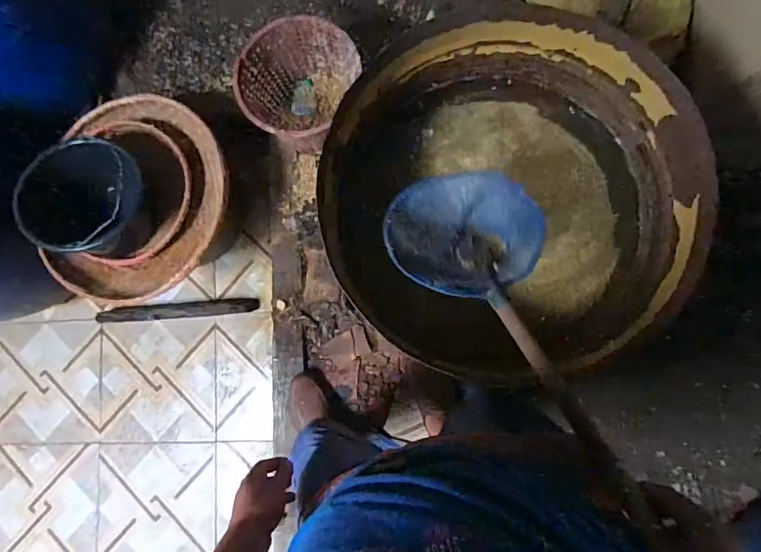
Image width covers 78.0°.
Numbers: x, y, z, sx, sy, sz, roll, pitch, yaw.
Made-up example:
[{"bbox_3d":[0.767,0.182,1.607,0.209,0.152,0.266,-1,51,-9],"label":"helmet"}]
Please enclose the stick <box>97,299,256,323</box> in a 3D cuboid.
[{"bbox_3d":[-0.665,0.113,1.543,0.536,0.040,0.051,-4,85,5],"label":"stick"}]

